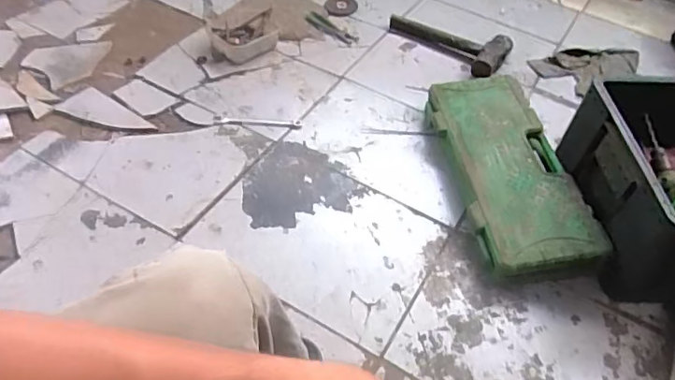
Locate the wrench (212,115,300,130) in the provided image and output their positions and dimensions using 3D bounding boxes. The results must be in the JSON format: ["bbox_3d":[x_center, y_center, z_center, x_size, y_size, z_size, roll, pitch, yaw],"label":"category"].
[{"bbox_3d":[-0.174,-0.148,1.168,0.189,0.004,0.029,4,50,-1],"label":"wrench"}]

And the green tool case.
[{"bbox_3d":[0.325,-0.040,1.058,0.202,0.085,0.488,-3,50,-9],"label":"green tool case"}]

